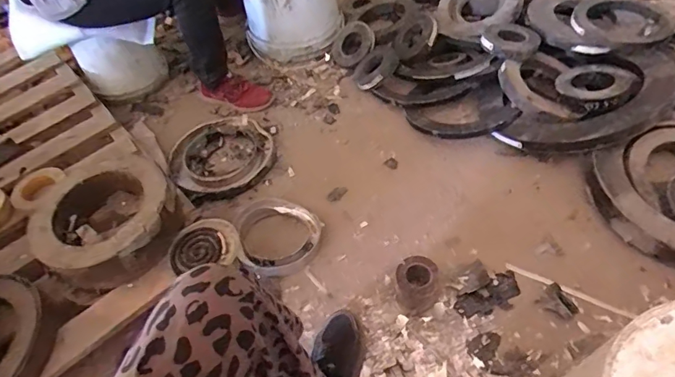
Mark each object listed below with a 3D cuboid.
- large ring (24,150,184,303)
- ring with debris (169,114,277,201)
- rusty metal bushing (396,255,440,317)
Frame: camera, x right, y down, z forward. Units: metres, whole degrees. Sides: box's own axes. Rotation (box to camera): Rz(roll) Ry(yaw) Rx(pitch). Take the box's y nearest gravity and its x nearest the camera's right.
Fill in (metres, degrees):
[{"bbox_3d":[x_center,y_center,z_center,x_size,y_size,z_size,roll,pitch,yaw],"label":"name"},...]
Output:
[{"bbox_3d":[-0.475,0.063,0.905,0.280,0.110,0.278,-35,55,-21],"label":"large ring"},{"bbox_3d":[-0.312,-0.088,1.191,0.273,0.051,0.265,-3,50,4],"label":"ring with debris"},{"bbox_3d":[0.163,0.197,0.887,0.090,0.071,0.097,5,51,10],"label":"rusty metal bushing"}]

